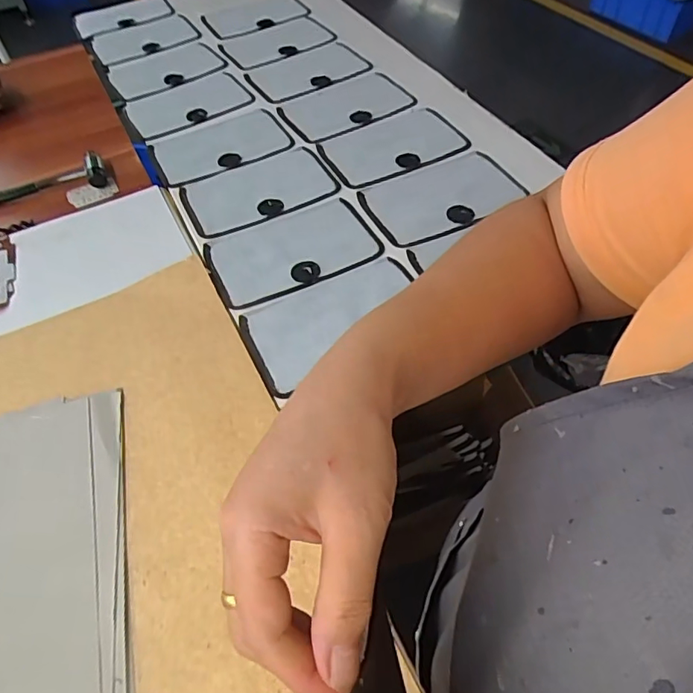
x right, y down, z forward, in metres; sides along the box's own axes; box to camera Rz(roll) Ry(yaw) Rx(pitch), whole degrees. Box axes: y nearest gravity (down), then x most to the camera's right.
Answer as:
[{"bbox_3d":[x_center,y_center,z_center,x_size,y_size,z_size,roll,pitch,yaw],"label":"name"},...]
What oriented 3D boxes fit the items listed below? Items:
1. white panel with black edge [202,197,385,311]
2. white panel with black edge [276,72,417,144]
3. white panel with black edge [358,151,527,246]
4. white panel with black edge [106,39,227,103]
[{"bbox_3d":[-0.077,-0.136,0.709,0.223,0.007,0.137,-21,56,-11],"label":"white panel with black edge"},{"bbox_3d":[0.000,-0.435,0.931,0.222,0.011,0.147,-27,57,-15],"label":"white panel with black edge"},{"bbox_3d":[0.138,-0.221,0.755,0.223,0.007,0.137,-21,56,-11],"label":"white panel with black edge"},{"bbox_3d":[-0.383,-0.591,1.091,0.229,0.013,0.176,-31,58,-18],"label":"white panel with black edge"}]

